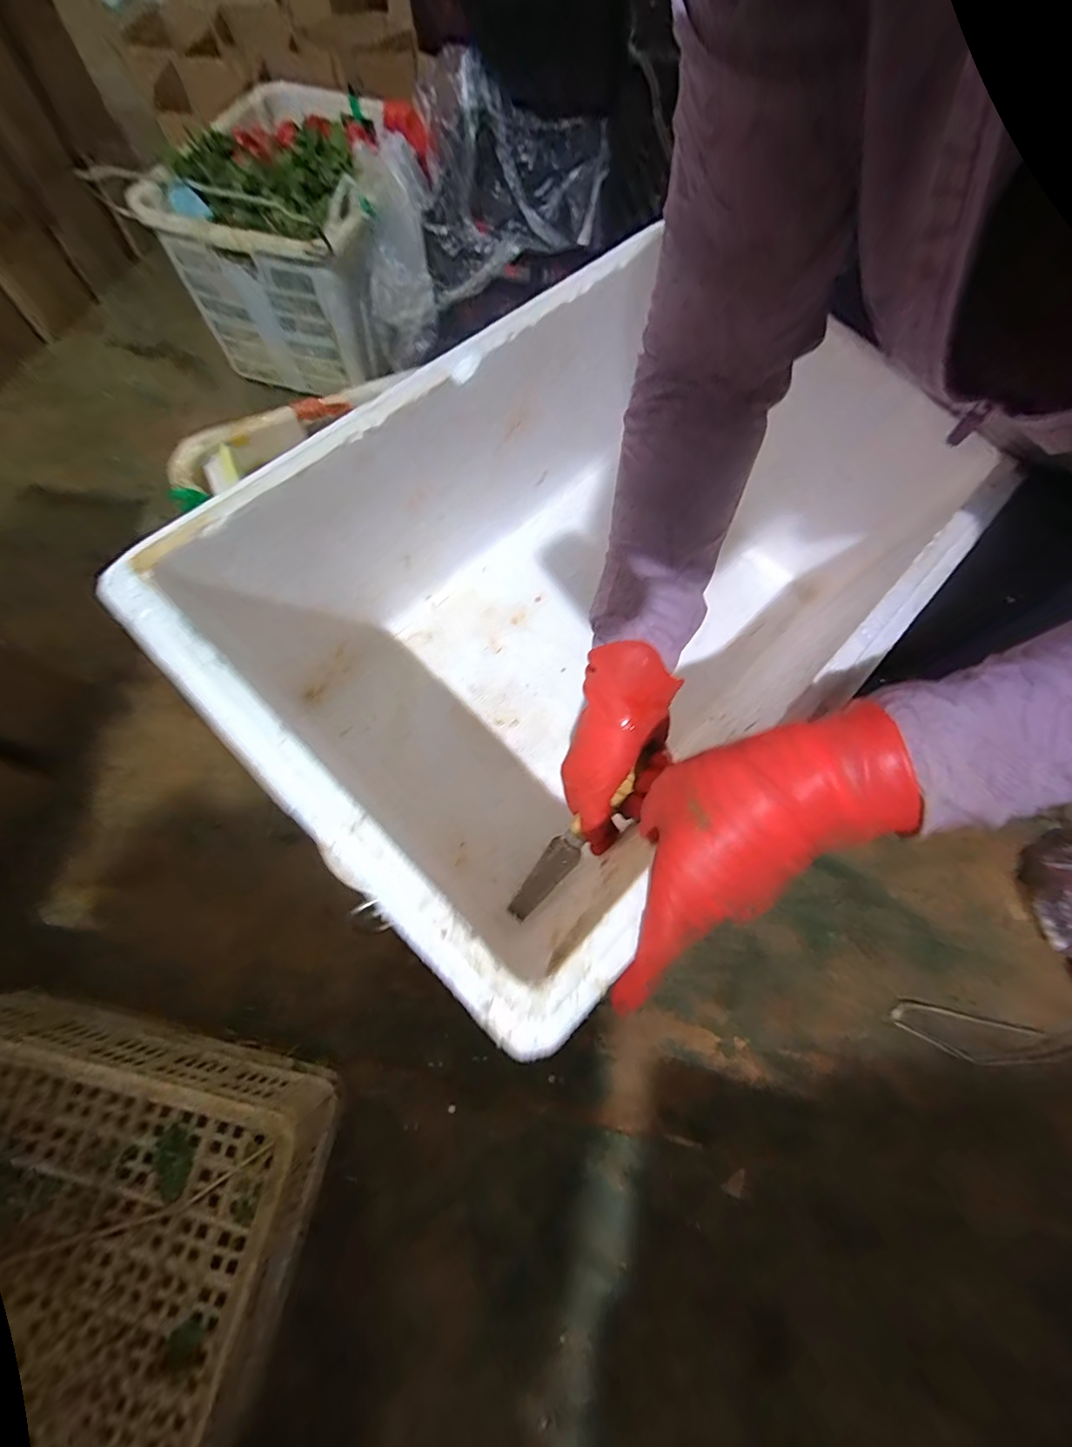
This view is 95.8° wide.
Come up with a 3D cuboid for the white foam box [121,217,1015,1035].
[{"bbox_3d":[0.048,-0.096,0.401,0.334,0.231,0.509,43,74,13],"label":"white foam box"}]

